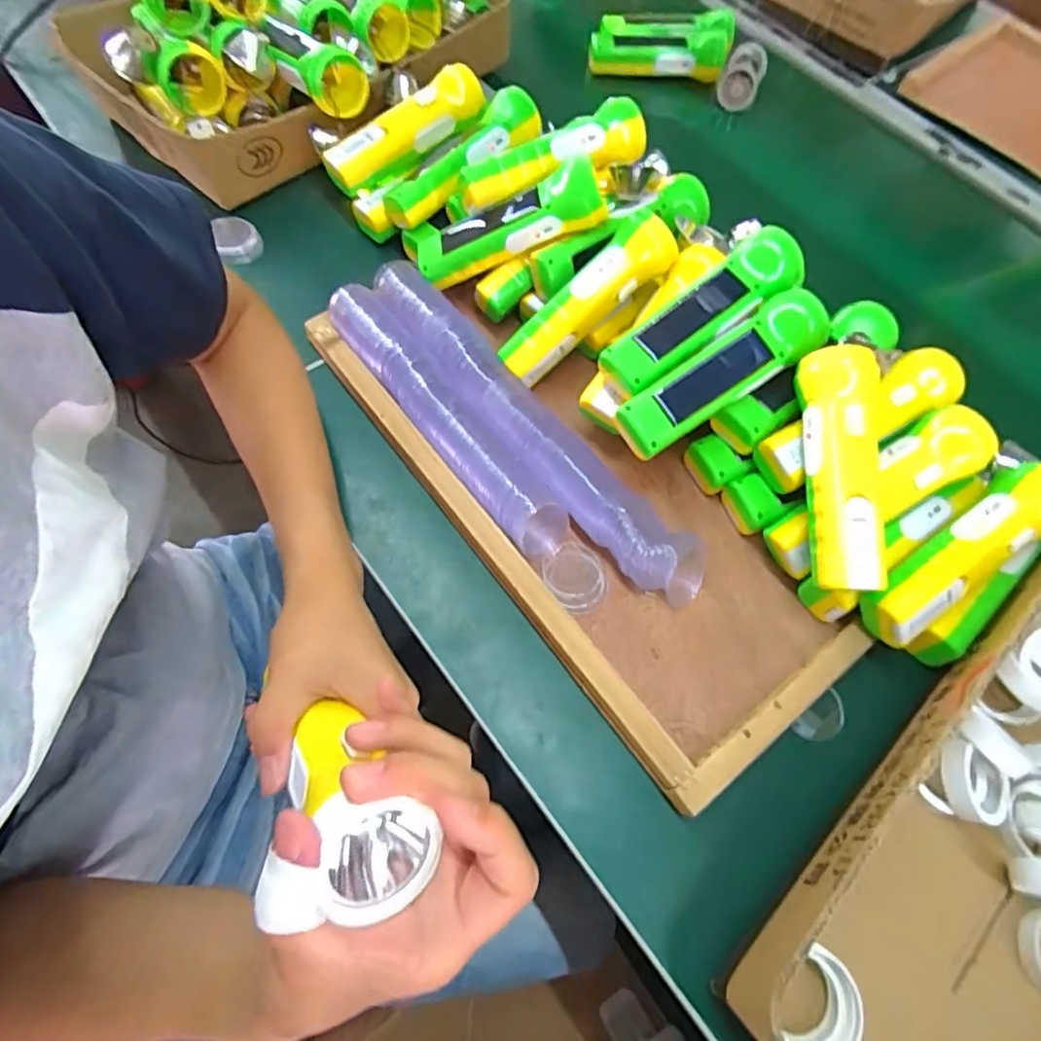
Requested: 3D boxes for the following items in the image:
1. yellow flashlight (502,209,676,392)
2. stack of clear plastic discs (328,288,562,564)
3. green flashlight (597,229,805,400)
[{"bbox_3d":[0.050,-0.182,0.486,0.161,0.039,0.047,-41,72,8],"label":"yellow flashlight"},{"bbox_3d":[-0.065,-0.083,0.482,0.046,0.045,0.283,-36,73,-20],"label":"stack of clear plastic discs"},{"bbox_3d":[0.138,-0.152,0.453,0.165,0.043,0.049,-37,78,-3],"label":"green flashlight"}]

